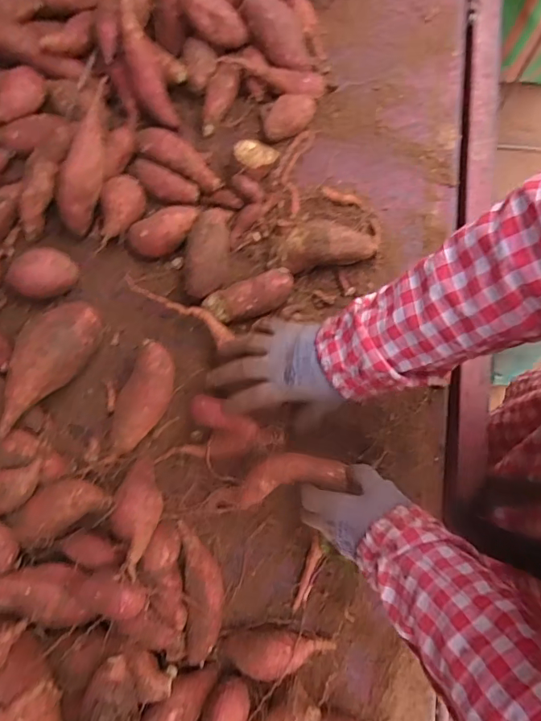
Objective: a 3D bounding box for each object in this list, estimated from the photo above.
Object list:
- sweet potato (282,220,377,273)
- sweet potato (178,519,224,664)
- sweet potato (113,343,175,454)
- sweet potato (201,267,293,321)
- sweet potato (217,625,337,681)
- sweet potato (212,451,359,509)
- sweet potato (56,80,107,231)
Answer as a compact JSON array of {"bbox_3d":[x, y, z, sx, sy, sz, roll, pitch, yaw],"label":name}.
[{"bbox_3d":[0.071,-0.136,0.568,0.113,0.057,0.055,4,79,1],"label":"sweet potato"},{"bbox_3d":[-0.075,0.252,0.513,0.042,0.033,0.136,-8,79,-1],"label":"sweet potato"},{"bbox_3d":[-0.145,0.046,0.539,0.046,0.048,0.129,17,80,4],"label":"sweet potato"},{"bbox_3d":[-0.027,-0.076,0.560,0.109,0.033,0.039,-18,79,13],"label":"sweet potato"},{"bbox_3d":[0.005,0.314,0.501,0.123,0.036,0.040,-1,79,1],"label":"sweet potato"},{"bbox_3d":[0.000,0.132,0.508,0.163,0.037,0.047,-21,79,15],"label":"sweet potato"},{"bbox_3d":[-0.222,-0.236,0.561,0.038,0.038,0.158,17,99,4],"label":"sweet potato"}]

